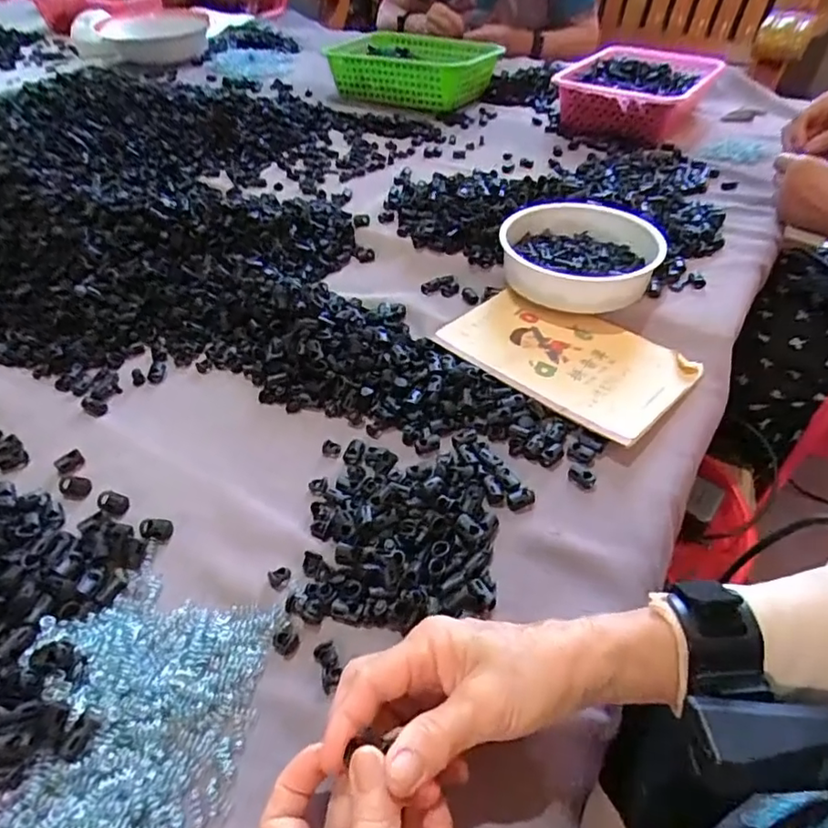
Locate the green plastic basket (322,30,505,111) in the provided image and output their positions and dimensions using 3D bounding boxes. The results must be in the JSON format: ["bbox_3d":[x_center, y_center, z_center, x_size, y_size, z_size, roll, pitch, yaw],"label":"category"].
[{"bbox_3d":[-0.003,-0.647,1.067,0.278,0.090,0.242,26,52,24],"label":"green plastic basket"}]

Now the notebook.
[{"bbox_3d":[0.141,-0.060,0.524,0.206,0.008,0.143,33,53,28],"label":"notebook"}]

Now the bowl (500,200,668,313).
[{"bbox_3d":[0.173,-0.170,0.603,0.161,0.049,0.173,0,45,0],"label":"bowl"}]

